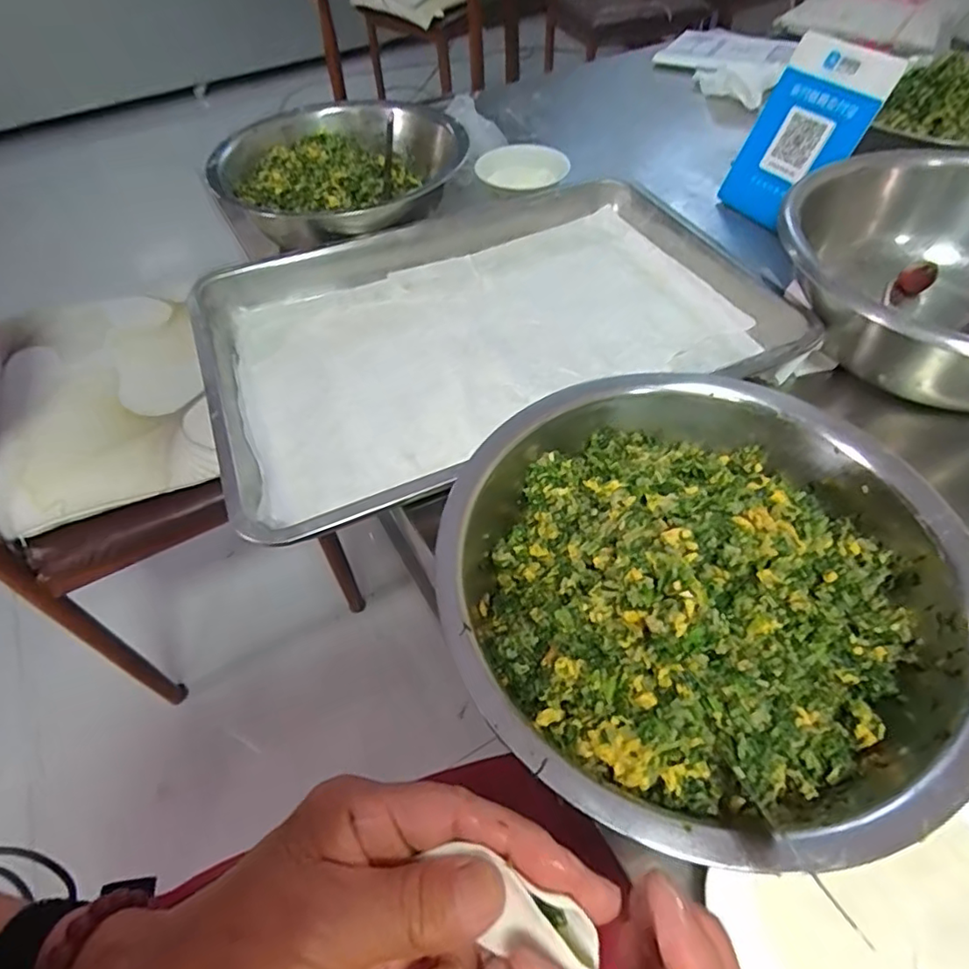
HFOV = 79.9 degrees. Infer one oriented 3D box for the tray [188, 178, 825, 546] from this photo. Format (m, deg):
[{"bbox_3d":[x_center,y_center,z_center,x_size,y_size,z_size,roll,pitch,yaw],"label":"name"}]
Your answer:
[{"bbox_3d":[-0.002,-0.147,0.537,0.474,0.057,0.342,-20,54,-14],"label":"tray"}]

